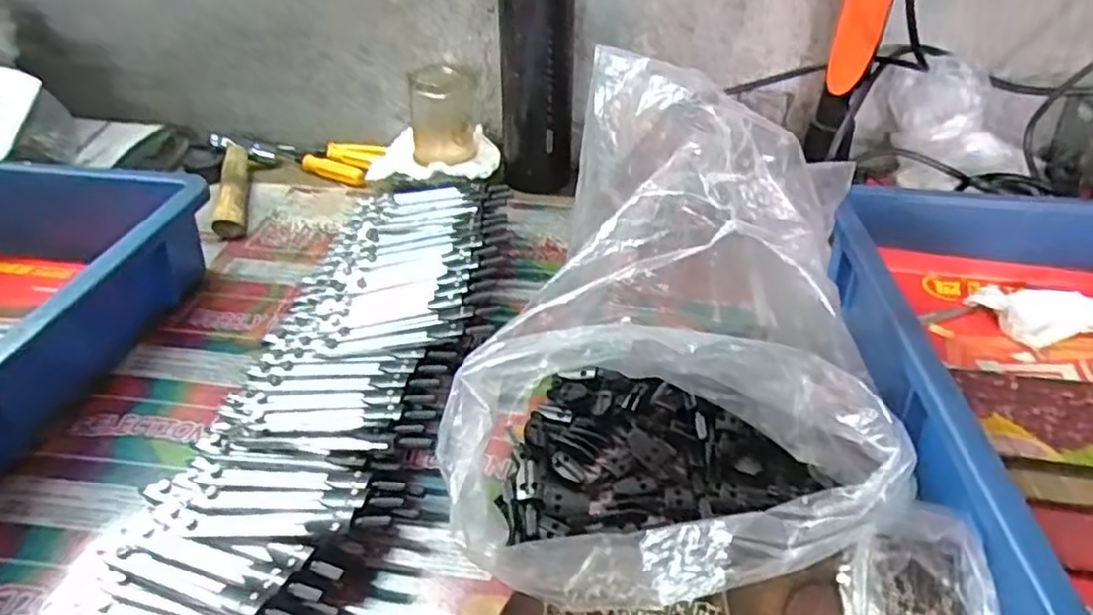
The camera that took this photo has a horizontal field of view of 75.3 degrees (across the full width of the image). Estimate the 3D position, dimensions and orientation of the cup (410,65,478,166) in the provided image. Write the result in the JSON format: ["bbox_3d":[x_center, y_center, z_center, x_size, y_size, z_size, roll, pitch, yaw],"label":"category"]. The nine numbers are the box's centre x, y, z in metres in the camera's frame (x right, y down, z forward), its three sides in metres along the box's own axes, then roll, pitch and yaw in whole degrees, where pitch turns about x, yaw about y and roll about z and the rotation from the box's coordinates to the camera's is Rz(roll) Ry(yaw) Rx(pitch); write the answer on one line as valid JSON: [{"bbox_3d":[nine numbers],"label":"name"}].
[{"bbox_3d":[-0.095,-0.178,0.654,0.061,0.079,0.060,-2,40,2],"label":"cup"}]

